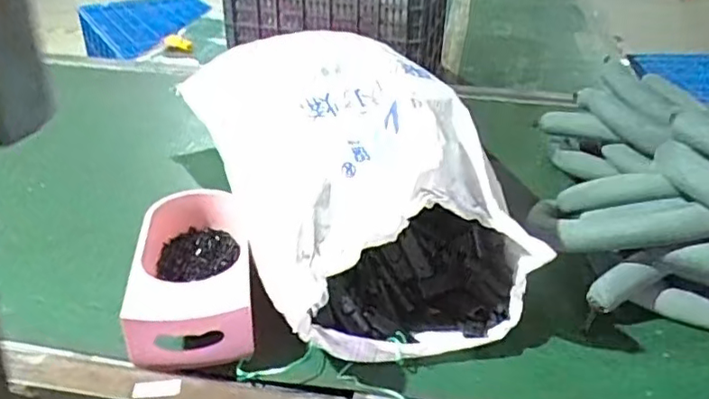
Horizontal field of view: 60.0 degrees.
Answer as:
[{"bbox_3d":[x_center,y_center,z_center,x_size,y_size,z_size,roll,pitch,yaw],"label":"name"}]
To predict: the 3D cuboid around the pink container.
[{"bbox_3d":[-0.220,0.089,0.854,0.143,0.086,0.304,-4,32,-9],"label":"pink container"}]

